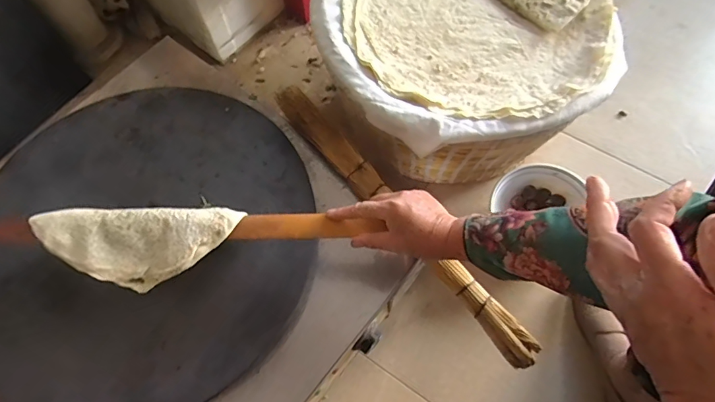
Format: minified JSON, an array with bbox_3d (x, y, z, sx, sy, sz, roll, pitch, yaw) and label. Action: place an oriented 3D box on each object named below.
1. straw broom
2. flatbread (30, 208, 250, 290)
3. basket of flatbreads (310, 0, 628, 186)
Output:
[{"bbox_3d":[0.046,0.011,0.665,0.050,0.041,0.555,-36,69,-13],"label":"straw broom"},{"bbox_3d":[-0.277,0.056,0.553,0.247,0.027,0.097,-2,65,1],"label":"flatbread"},{"bbox_3d":[0.164,-0.262,0.804,0.455,0.251,0.478,-1,65,2],"label":"basket of flatbreads"}]

